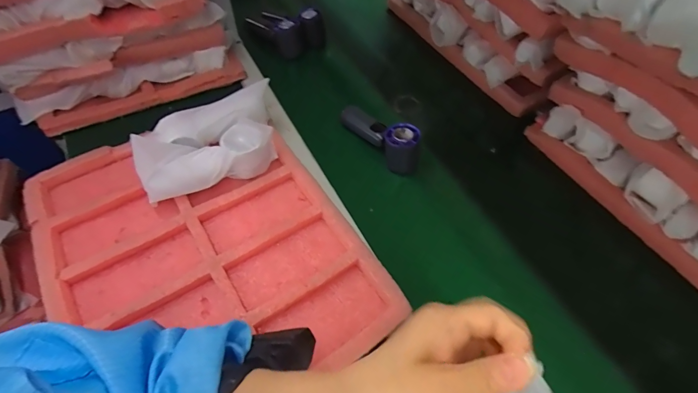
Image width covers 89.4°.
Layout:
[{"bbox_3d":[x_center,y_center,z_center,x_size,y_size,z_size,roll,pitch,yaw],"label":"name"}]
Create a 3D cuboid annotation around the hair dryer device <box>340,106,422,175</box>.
[{"bbox_3d":[0.049,-0.101,0.567,0.042,0.068,0.150,-39,65,-25],"label":"hair dryer device"}]

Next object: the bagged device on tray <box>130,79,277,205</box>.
[{"bbox_3d":[-0.193,-0.073,0.499,0.186,0.073,0.123,-19,58,-15],"label":"bagged device on tray"}]

